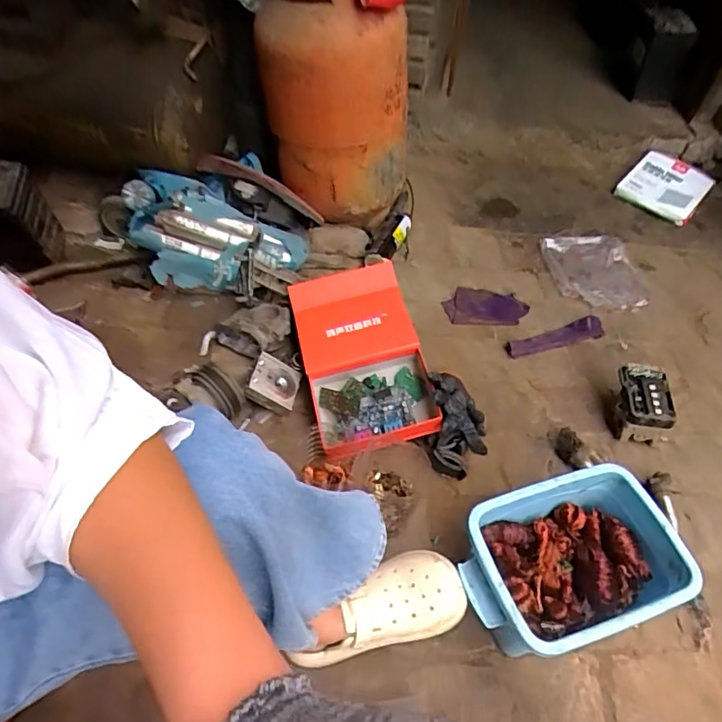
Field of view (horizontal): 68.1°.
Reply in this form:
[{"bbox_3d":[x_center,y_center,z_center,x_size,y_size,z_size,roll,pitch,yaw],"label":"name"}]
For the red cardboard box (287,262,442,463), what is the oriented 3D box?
[{"bbox_3d":[-0.001,-0.014,0.993,0.215,0.058,0.368,-16,70,2],"label":"red cardboard box"}]

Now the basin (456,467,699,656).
[{"bbox_3d":[0.280,0.288,0.752,0.289,0.130,0.199,-12,52,-15],"label":"basin"}]

